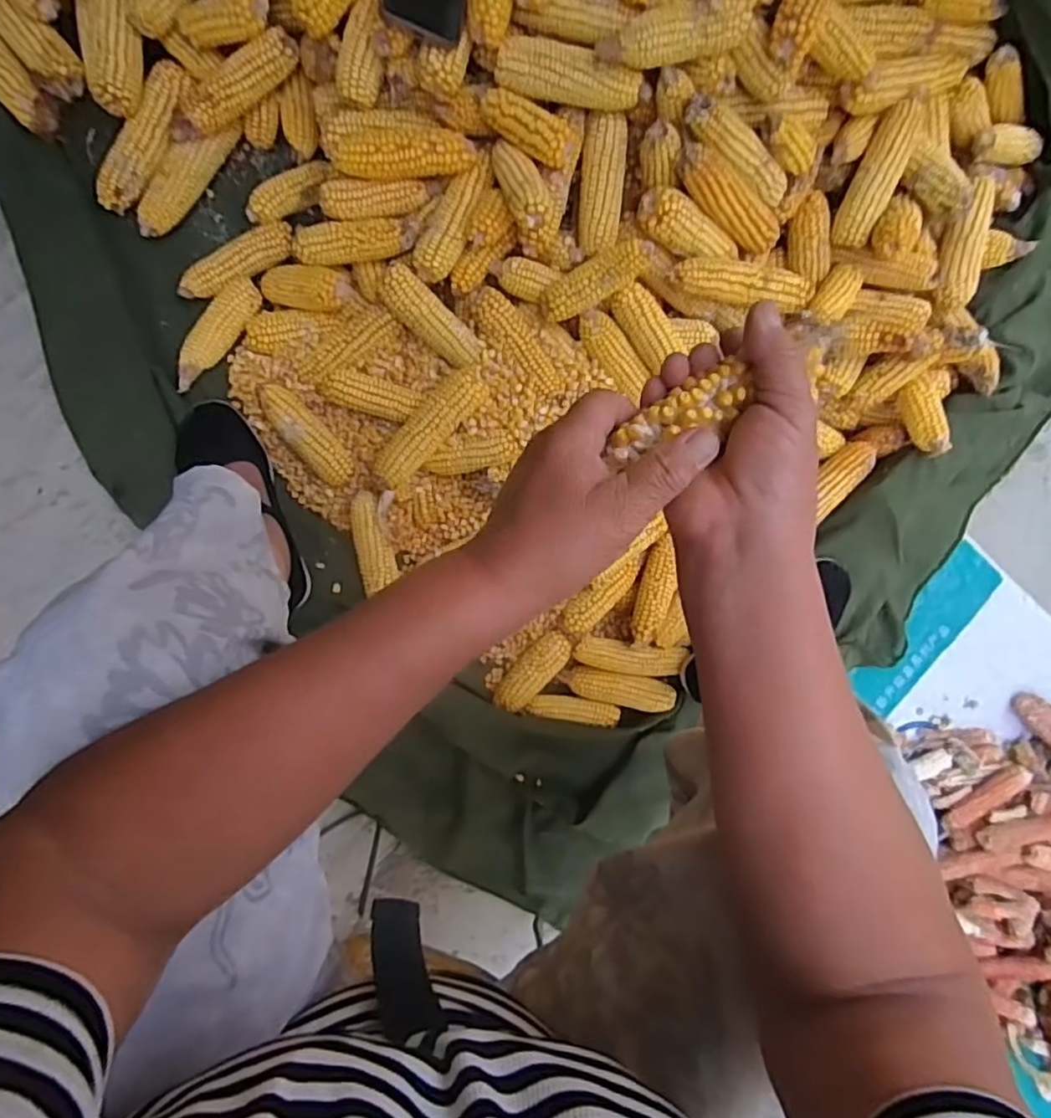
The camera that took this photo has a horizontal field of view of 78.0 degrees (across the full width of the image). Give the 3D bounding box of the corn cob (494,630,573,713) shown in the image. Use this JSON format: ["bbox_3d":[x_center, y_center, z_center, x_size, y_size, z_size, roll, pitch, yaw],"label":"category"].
[{"bbox_3d":[0.009,0.140,0.804,0.041,0.039,0.116,41,84,-1],"label":"corn cob"}]

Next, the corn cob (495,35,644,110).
[{"bbox_3d":[0.043,-0.468,0.627,0.137,0.039,0.035,7,86,-4],"label":"corn cob"}]

